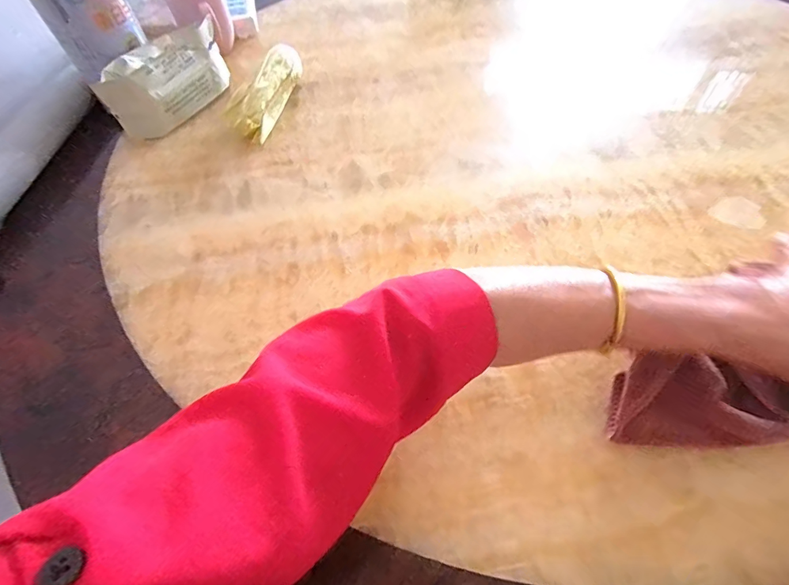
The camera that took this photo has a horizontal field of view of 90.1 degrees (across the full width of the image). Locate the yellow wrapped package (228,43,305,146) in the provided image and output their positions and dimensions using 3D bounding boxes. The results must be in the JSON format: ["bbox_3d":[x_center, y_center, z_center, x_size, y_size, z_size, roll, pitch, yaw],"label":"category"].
[{"bbox_3d":[-0.170,-0.277,0.540,0.034,0.047,0.174,9,57,11],"label":"yellow wrapped package"}]

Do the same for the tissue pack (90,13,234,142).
[{"bbox_3d":[-0.299,-0.295,0.538,0.054,0.080,0.200,19,59,16],"label":"tissue pack"}]

